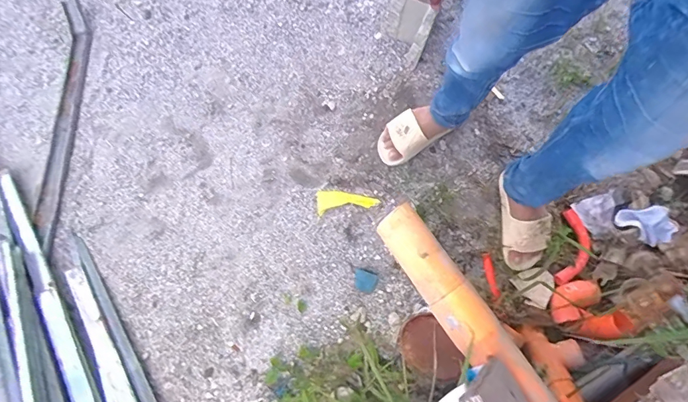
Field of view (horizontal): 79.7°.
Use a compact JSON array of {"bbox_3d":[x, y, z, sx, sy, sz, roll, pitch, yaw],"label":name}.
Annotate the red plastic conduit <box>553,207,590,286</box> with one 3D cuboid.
[{"bbox_3d":[0.601,0.121,1.068,0.078,0.023,0.205,18,74,5],"label":"red plastic conduit"}]

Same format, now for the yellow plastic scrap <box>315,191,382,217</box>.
[{"bbox_3d":[0.008,-0.007,1.126,0.164,0.010,0.064,-11,76,-2],"label":"yellow plastic scrap"}]

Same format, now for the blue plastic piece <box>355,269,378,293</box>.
[{"bbox_3d":[0.054,0.207,1.060,0.059,0.004,0.052,18,77,5],"label":"blue plastic piece"}]

